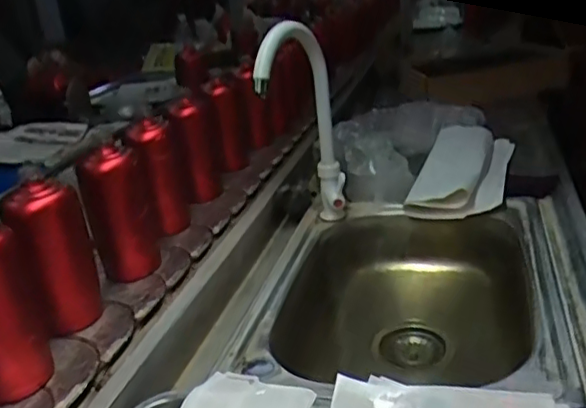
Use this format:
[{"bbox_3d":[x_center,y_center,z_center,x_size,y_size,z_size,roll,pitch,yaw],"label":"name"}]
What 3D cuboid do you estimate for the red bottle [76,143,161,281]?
[{"bbox_3d":[-0.223,0.010,0.781,0.085,0.164,0.065,-9,27,-17],"label":"red bottle"}]

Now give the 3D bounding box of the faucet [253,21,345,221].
[{"bbox_3d":[0.025,-0.093,0.822,0.061,0.346,0.120,20,53,36],"label":"faucet"}]

